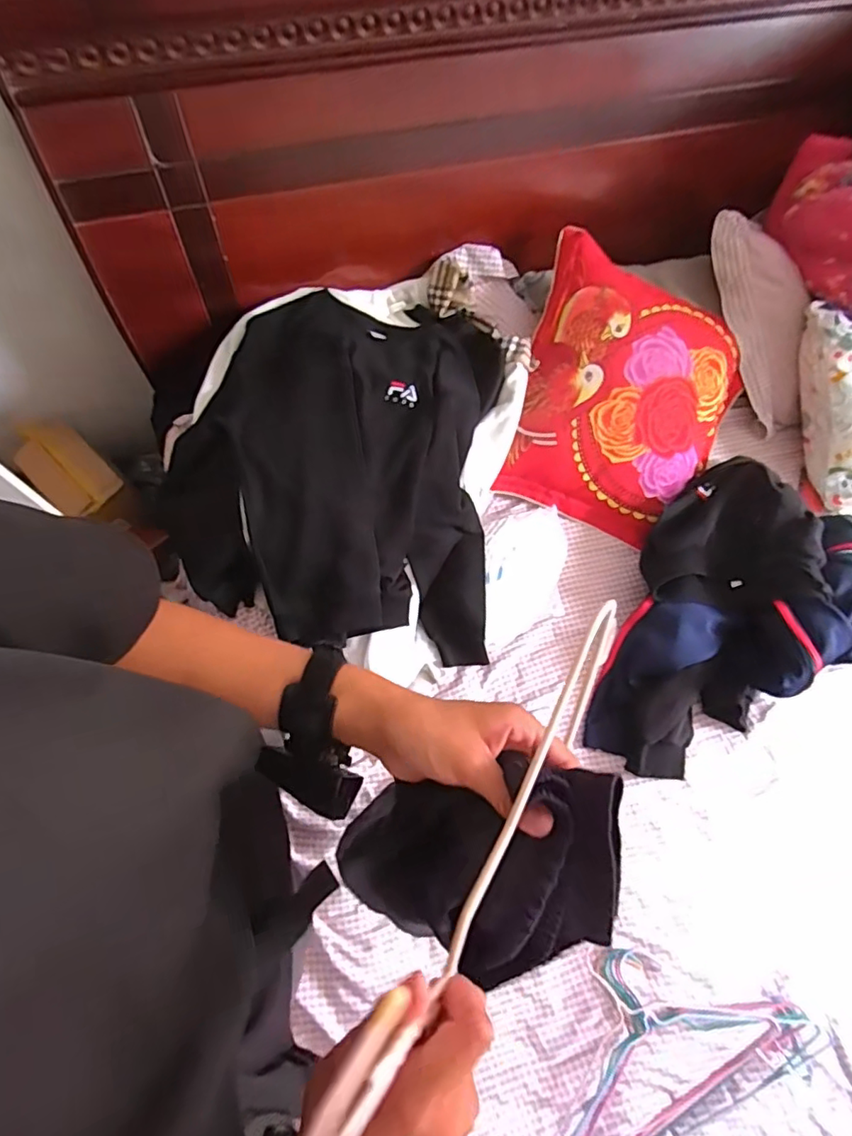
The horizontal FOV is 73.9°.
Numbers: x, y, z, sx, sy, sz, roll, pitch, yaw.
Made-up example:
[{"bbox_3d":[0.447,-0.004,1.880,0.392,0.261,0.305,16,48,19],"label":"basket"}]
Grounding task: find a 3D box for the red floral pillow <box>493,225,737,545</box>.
[{"bbox_3d":[0.362,-0.289,1.003,0.403,0.097,0.433,20,94,-11],"label":"red floral pillow"}]

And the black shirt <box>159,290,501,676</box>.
[{"bbox_3d":[-0.148,-0.180,0.955,0.526,0.180,0.565,6,70,-1],"label":"black shirt"}]

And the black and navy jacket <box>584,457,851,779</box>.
[{"bbox_3d":[0.513,0.102,0.938,0.378,0.179,0.558,34,72,5],"label":"black and navy jacket"}]

